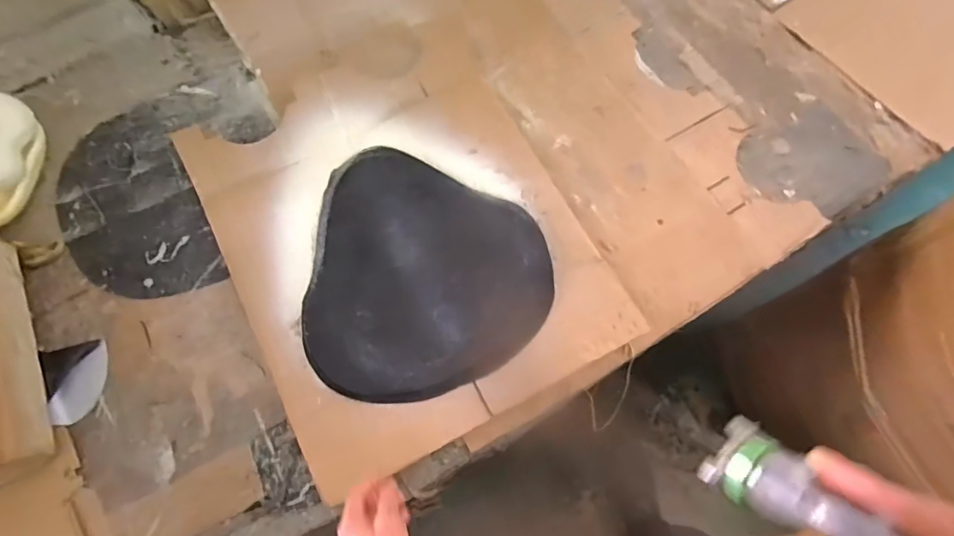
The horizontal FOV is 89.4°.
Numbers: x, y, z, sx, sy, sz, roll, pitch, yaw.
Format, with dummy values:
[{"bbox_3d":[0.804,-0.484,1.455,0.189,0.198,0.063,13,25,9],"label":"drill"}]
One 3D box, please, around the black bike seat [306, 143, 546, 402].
[{"bbox_3d":[-0.069,-0.002,0.673,0.326,0.021,0.351,2,71,6],"label":"black bike seat"}]

